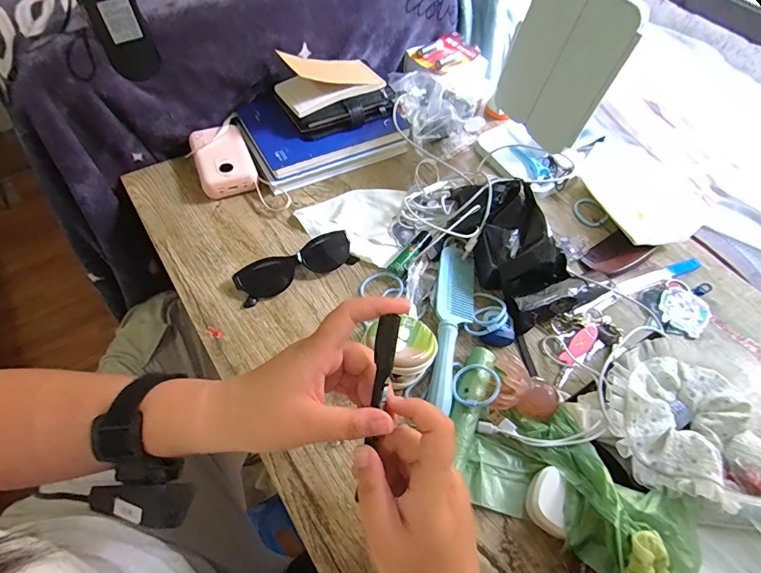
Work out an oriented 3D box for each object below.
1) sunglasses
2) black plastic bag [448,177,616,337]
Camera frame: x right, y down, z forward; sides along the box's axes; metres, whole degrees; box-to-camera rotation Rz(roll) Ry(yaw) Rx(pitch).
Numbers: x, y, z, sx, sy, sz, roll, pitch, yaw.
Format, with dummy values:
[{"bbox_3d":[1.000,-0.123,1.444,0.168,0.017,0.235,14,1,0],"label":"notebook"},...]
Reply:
[{"bbox_3d":[-0.097,-0.024,0.481,0.138,0.027,0.038,-23,62,-18],"label":"sunglasses"},{"bbox_3d":[0.172,-0.052,0.490,0.135,0.071,0.174,-21,61,-17],"label":"black plastic bag"}]

